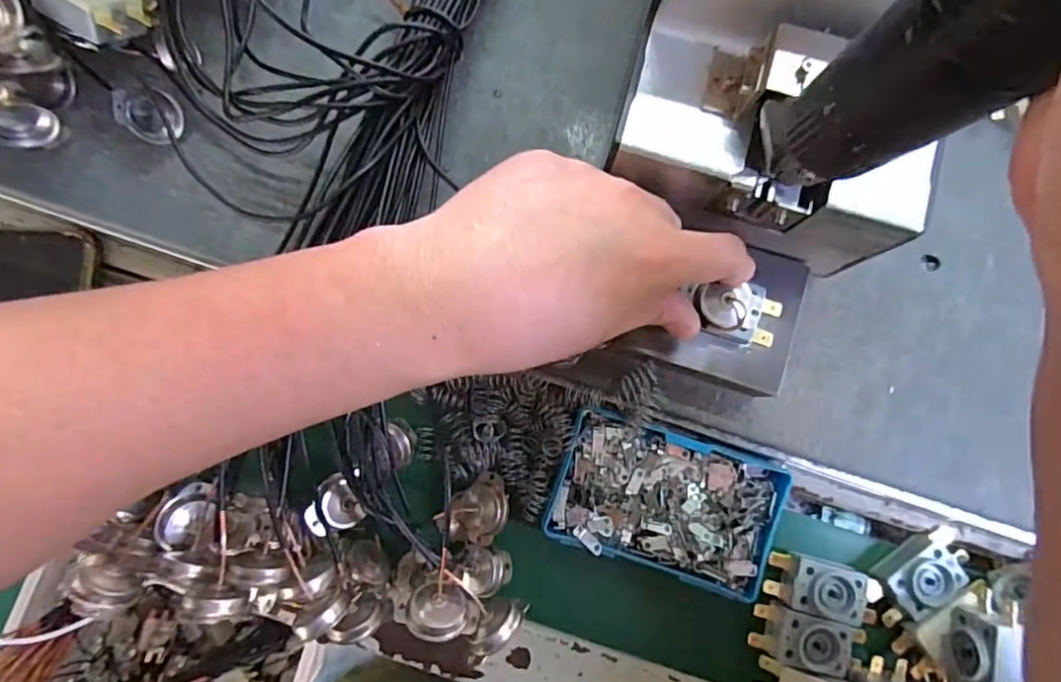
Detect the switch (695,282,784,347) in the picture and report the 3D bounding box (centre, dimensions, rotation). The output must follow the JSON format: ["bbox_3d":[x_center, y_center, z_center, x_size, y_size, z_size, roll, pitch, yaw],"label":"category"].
[{"bbox_3d":[0.097,-0.014,0.265,0.042,0.018,0.028,17,92,0],"label":"switch"}]

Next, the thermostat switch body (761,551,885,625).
[{"bbox_3d":[0.158,0.131,0.306,0.054,0.020,0.027,13,84,0],"label":"thermostat switch body"}]

